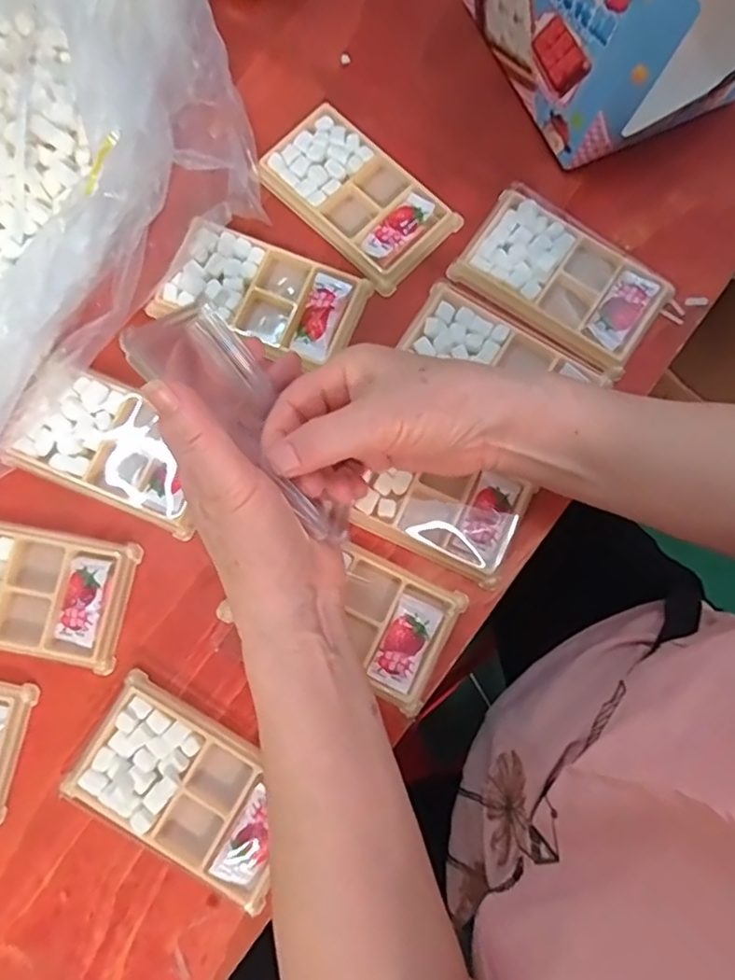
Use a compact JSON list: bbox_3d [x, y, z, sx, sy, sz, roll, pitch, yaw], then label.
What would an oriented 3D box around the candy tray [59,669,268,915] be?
[{"bbox_3d":[-0.107,0.177,0.368,0.129,0.016,0.075,31,81,4],"label":"candy tray"}]

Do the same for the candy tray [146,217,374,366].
[{"bbox_3d":[-0.072,-0.134,0.423,0.131,0.014,0.073,22,80,3],"label":"candy tray"}]

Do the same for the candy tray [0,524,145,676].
[{"bbox_3d":[-0.217,0.063,0.386,0.127,0.012,0.074,11,80,1],"label":"candy tray"}]

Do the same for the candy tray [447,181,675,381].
[{"bbox_3d":[0.135,-0.146,0.428,0.137,0.016,0.079,35,81,5],"label":"candy tray"}]

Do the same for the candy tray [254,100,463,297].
[{"bbox_3d":[-0.008,-0.209,0.438,0.130,0.019,0.076,43,82,6],"label":"candy tray"}]

